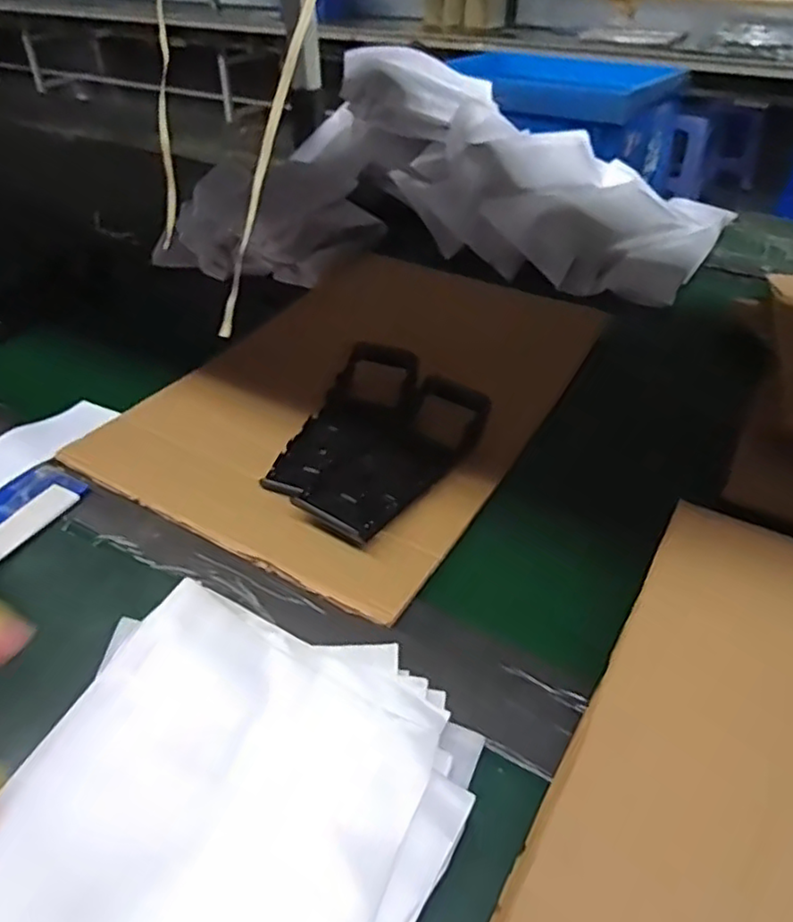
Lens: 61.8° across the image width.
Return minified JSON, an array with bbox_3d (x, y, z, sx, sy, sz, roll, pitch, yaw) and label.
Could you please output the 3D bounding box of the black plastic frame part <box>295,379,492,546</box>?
[{"bbox_3d":[0.002,-0.008,0.621,0.089,0.027,0.226,23,44,25],"label":"black plastic frame part"}]

